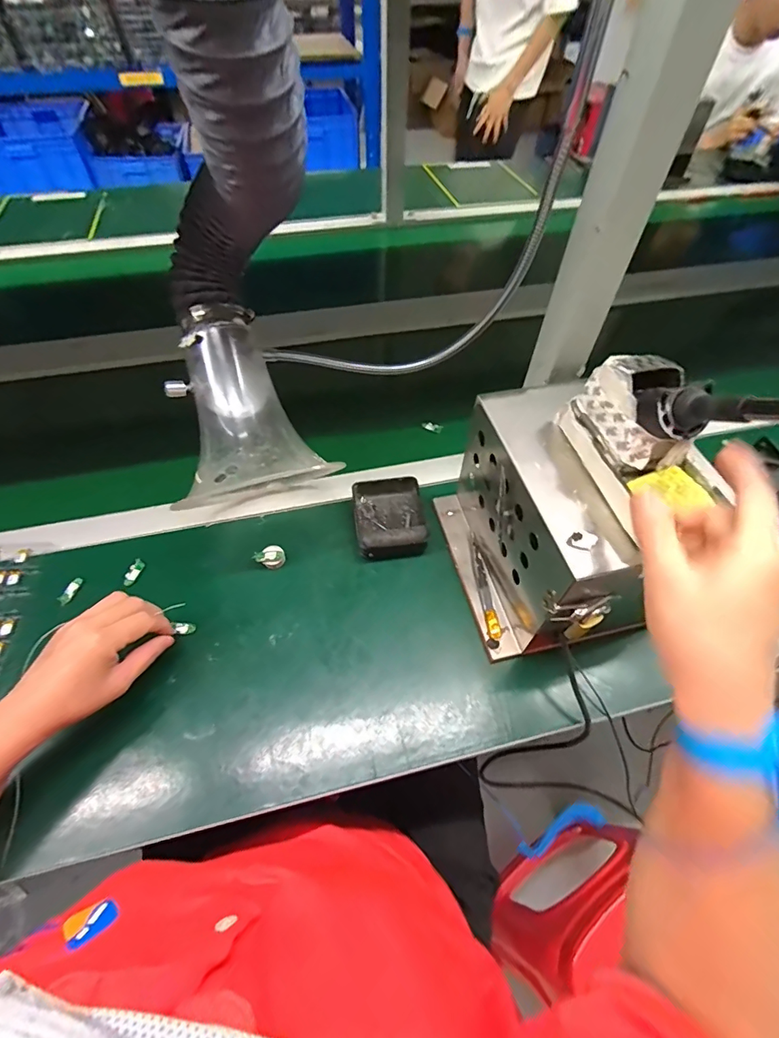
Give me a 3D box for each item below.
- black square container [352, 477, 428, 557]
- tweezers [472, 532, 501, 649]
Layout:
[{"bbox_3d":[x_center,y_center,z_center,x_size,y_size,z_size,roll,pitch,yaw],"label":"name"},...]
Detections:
[{"bbox_3d":[0.000,-0.006,0.517,0.080,0.036,0.098,-8,55,-6],"label":"black square container"},{"bbox_3d":[0.098,0.072,0.469,0.013,0.014,0.119,-3,55,-3],"label":"tweezers"}]

